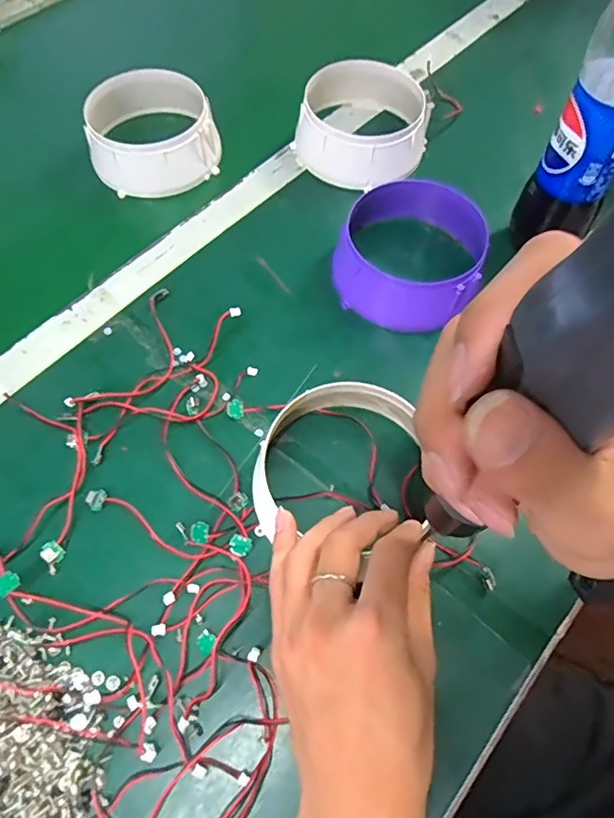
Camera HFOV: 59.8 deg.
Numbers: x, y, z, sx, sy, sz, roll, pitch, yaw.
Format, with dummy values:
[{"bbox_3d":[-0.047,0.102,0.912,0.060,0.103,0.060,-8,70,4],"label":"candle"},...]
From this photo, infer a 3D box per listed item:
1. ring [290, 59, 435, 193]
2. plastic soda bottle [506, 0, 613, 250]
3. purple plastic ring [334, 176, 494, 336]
[{"bbox_3d":[0.056,-0.279,0.520,0.121,0.053,0.118,0,64,-1],"label":"ring"},{"bbox_3d":[0.215,-0.212,0.385,0.060,0.238,0.062,22,65,10],"label":"plastic soda bottle"},{"bbox_3d":[0.090,-0.132,0.442,0.119,0.065,0.125,25,66,11],"label":"purple plastic ring"}]

